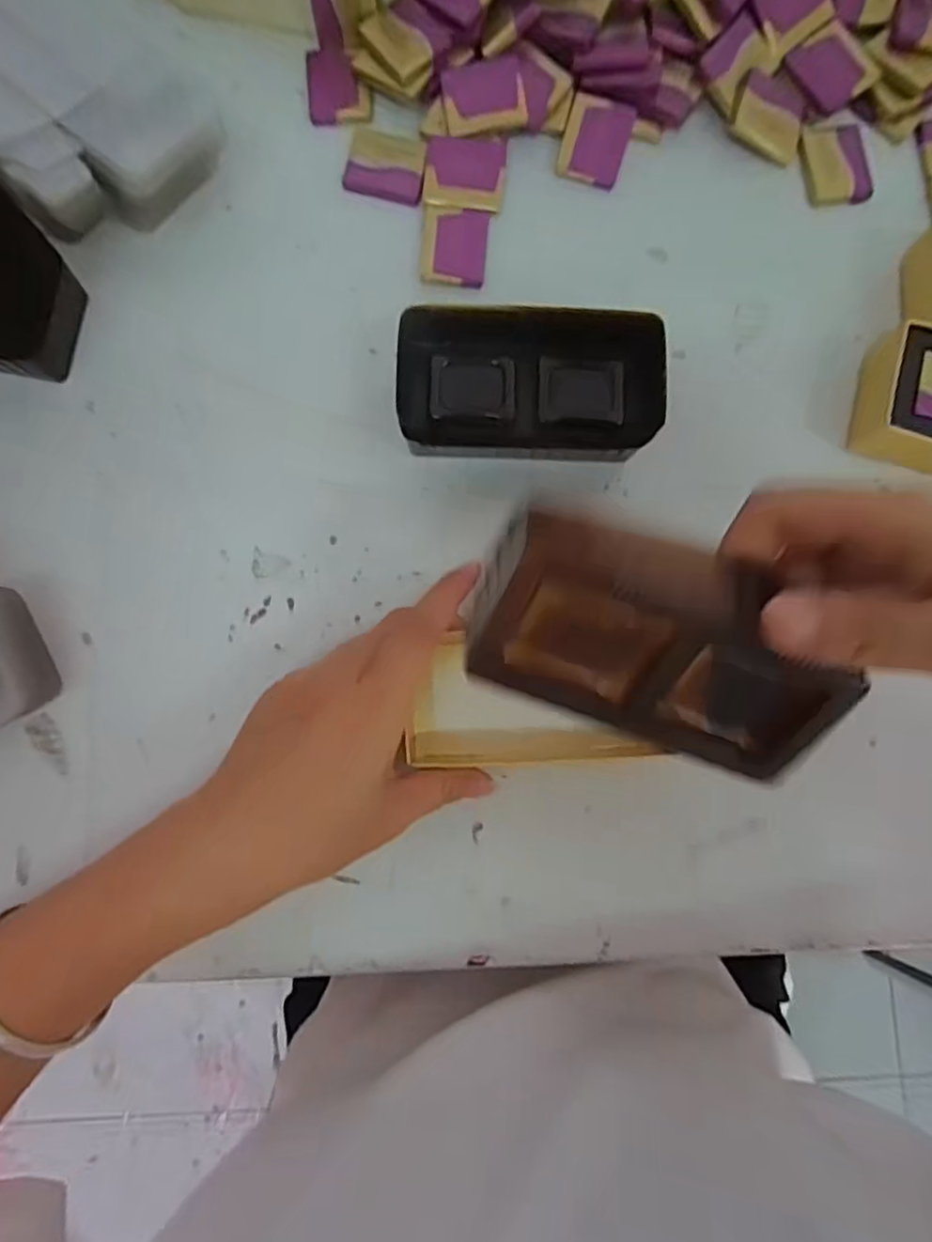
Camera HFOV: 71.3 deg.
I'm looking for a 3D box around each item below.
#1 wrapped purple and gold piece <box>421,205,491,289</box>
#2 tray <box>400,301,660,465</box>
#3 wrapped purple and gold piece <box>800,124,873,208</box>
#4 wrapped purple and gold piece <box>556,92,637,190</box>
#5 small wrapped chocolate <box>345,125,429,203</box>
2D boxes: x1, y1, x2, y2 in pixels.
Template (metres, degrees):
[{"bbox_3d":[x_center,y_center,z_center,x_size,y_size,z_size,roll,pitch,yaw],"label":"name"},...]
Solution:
[{"bbox_3d":[-0.005,-0.188,0.326,0.032,0.004,0.040,5,85,-1],"label":"wrapped purple and gold piece"},{"bbox_3d":[0.028,-0.106,0.301,0.114,0.042,0.060,2,85,-1],"label":"tray"},{"bbox_3d":[0.191,-0.236,0.336,0.033,0.004,0.041,-9,85,-2],"label":"wrapped purple and gold piece"},{"bbox_3d":[0.066,-0.244,0.331,0.032,0.008,0.039,15,85,0],"label":"wrapped purple and gold piece"},{"bbox_3d":[-0.040,-0.232,0.327,0.040,0.004,0.035,13,85,0],"label":"small wrapped chocolate"}]

